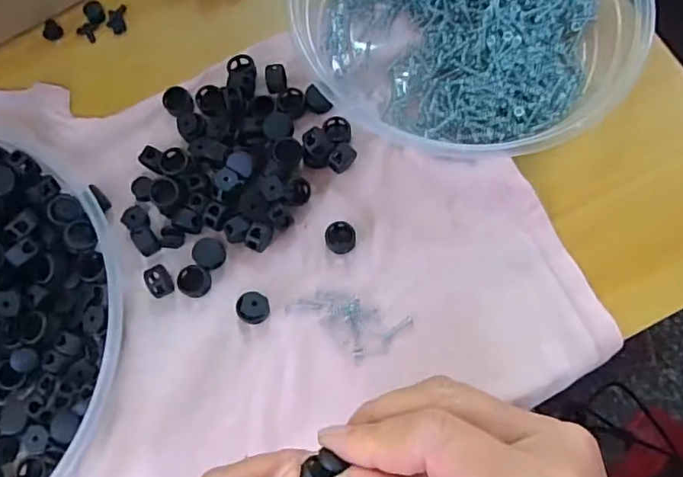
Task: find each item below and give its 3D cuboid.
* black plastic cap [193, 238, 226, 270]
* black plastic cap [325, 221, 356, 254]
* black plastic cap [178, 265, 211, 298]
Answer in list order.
[{"bbox_3d":[-0.074,0.008,0.297,0.017,0.007,0.017,0,74,1],"label":"black plastic cap"},{"bbox_3d":[0.000,-0.001,0.297,0.017,0.007,0.019,-2,74,0],"label":"black plastic cap"},{"bbox_3d":[-0.082,0.024,0.293,0.017,0.007,0.017,0,74,1],"label":"black plastic cap"}]

